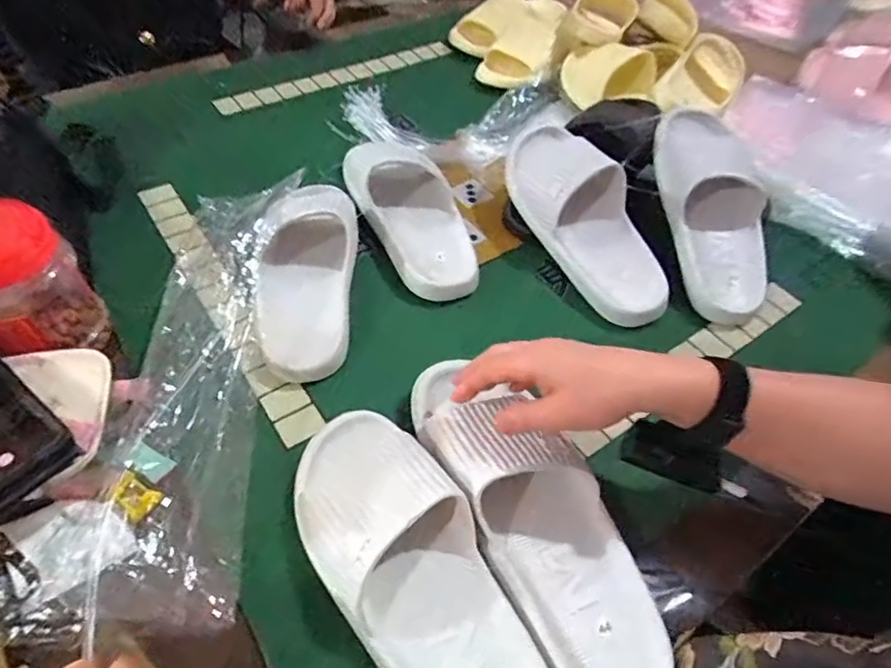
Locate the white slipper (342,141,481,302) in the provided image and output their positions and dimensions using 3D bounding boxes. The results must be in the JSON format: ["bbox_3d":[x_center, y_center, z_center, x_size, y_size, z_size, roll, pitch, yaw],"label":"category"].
[{"bbox_3d":[-0.034,-0.145,0.645,0.113,0.064,0.253,-22,68,-22],"label":"white slipper"}]

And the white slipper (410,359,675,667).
[{"bbox_3d":[0.065,0.133,0.427,0.098,0.063,0.276,-25,66,-24],"label":"white slipper"}]

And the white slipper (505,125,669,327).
[{"bbox_3d":[0.151,-0.137,0.617,0.091,0.079,0.281,-18,69,-19],"label":"white slipper"}]

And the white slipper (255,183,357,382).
[{"bbox_3d":[-0.139,-0.065,0.570,0.099,0.068,0.242,-3,51,-8],"label":"white slipper"}]

